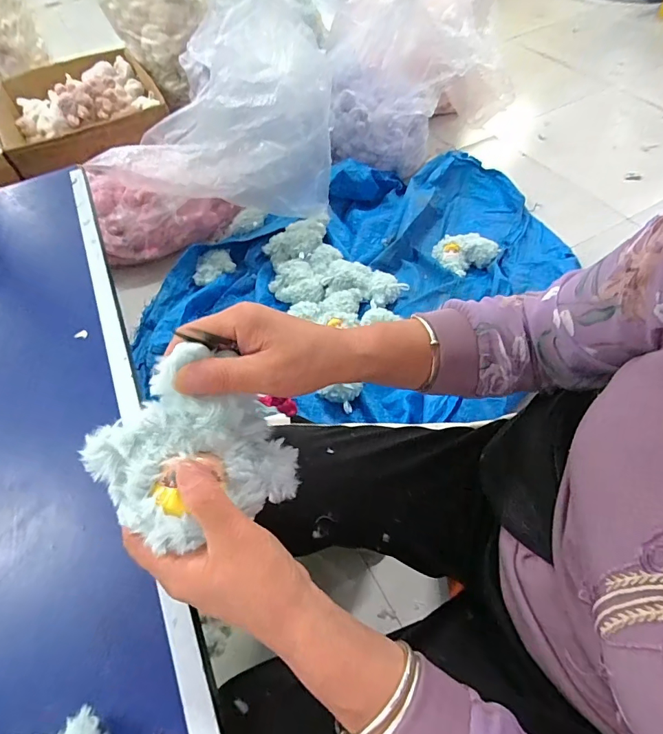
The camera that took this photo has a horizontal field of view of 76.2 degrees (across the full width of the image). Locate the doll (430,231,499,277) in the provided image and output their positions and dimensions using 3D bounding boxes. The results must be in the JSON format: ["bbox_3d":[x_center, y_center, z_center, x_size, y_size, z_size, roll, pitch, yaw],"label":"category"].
[{"bbox_3d":[0.383,-0.325,1.213,0.174,0.066,0.113,8,58,10],"label":"doll"}]

